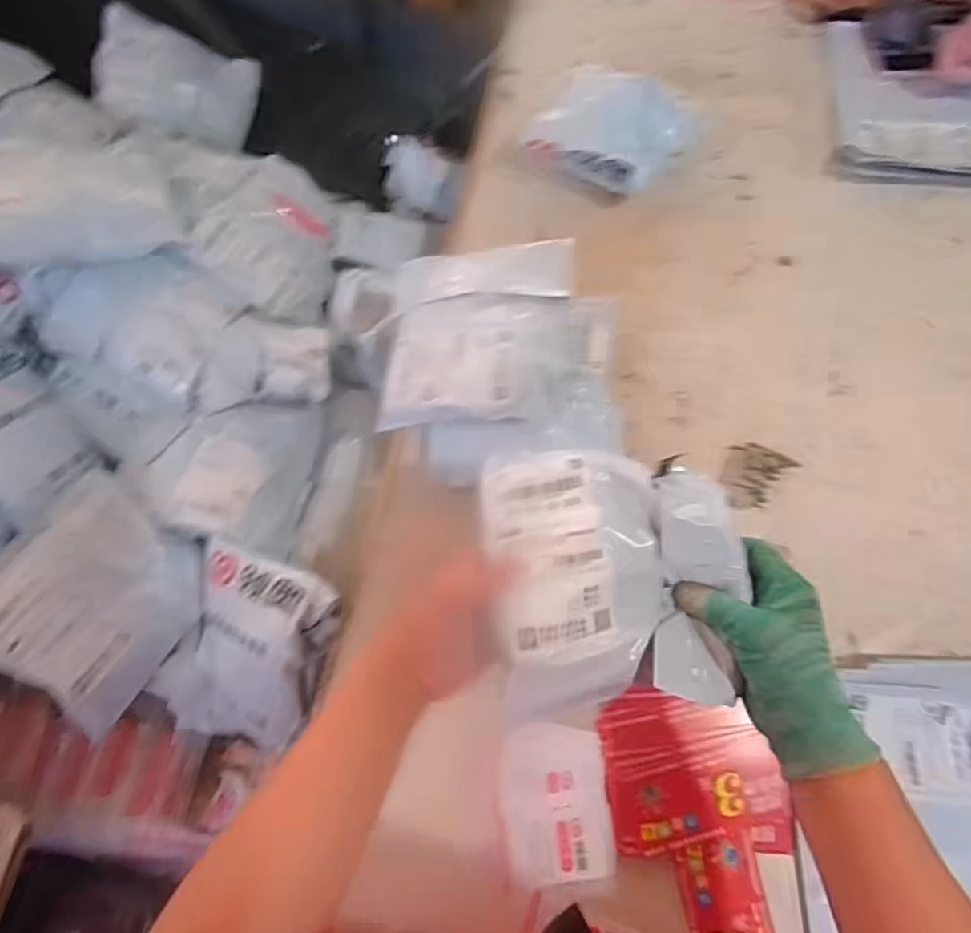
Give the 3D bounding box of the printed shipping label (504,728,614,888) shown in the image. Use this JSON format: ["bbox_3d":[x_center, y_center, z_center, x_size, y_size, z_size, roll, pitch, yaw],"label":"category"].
[{"bbox_3d":[0.062,0.287,0.513,0.087,0.009,0.122,-7,73,0],"label":"printed shipping label"}]

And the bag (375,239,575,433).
[{"bbox_3d":[-0.011,-0.130,0.583,0.185,0.069,0.184,-2,84,20],"label":"bag"}]

